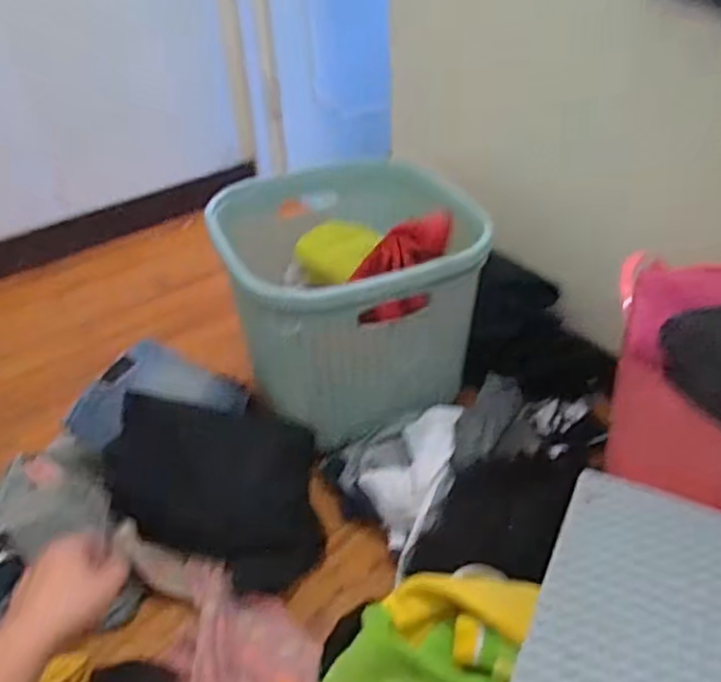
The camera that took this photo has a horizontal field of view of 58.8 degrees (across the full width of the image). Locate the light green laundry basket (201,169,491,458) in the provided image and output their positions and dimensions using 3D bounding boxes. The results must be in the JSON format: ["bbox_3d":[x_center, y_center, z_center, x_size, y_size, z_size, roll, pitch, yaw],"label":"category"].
[{"bbox_3d":[-0.022,-0.077,1.091,0.398,0.305,0.343,-8,39,-9],"label":"light green laundry basket"}]

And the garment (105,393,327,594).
[{"bbox_3d":[-0.216,0.229,0.965,0.331,0.060,0.251,14,66,-11],"label":"garment"}]

